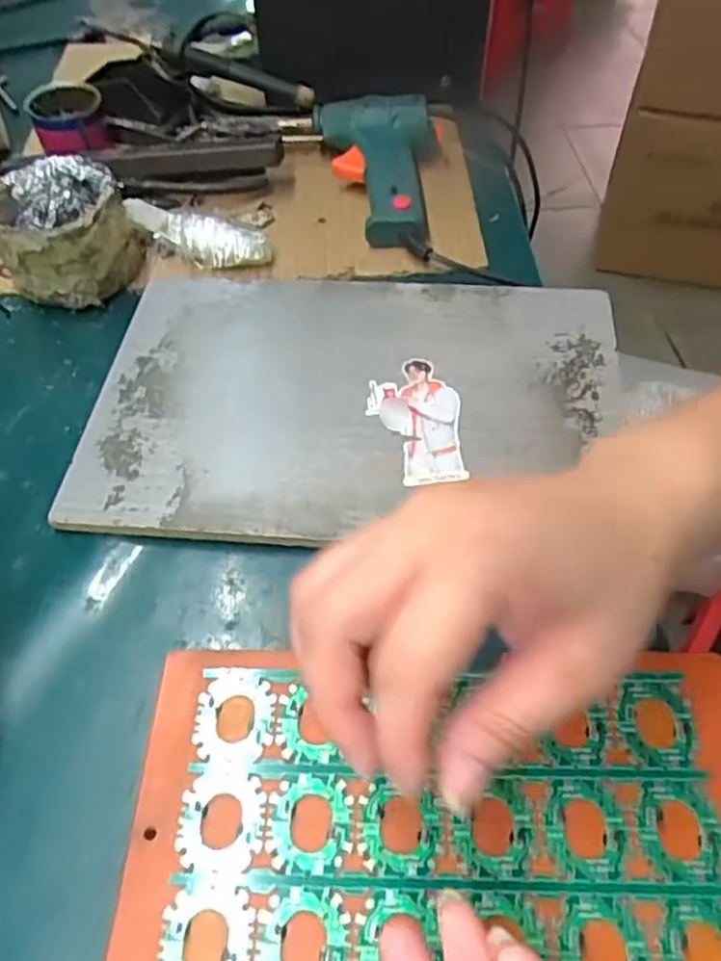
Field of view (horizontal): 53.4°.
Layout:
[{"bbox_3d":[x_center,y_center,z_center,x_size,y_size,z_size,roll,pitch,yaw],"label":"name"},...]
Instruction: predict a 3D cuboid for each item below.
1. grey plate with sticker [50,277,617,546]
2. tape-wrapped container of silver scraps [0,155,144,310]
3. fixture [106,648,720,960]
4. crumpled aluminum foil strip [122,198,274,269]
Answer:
[{"bbox_3d":[-0.004,-0.048,0.414,0.288,0.011,0.198,4,54,5],"label":"grey plate with sticker"},{"bbox_3d":[-0.194,-0.165,0.466,0.093,0.067,0.076,-20,56,-12],"label":"tape-wrapped container of silver scraps"},{"bbox_3d":[0.033,0.131,0.268,0.237,0.006,0.133,1,54,3],"label":"fixture"},{"bbox_3d":[-0.115,-0.169,0.492,0.106,0.024,0.034,17,57,14],"label":"crumpled aluminum foil strip"}]

